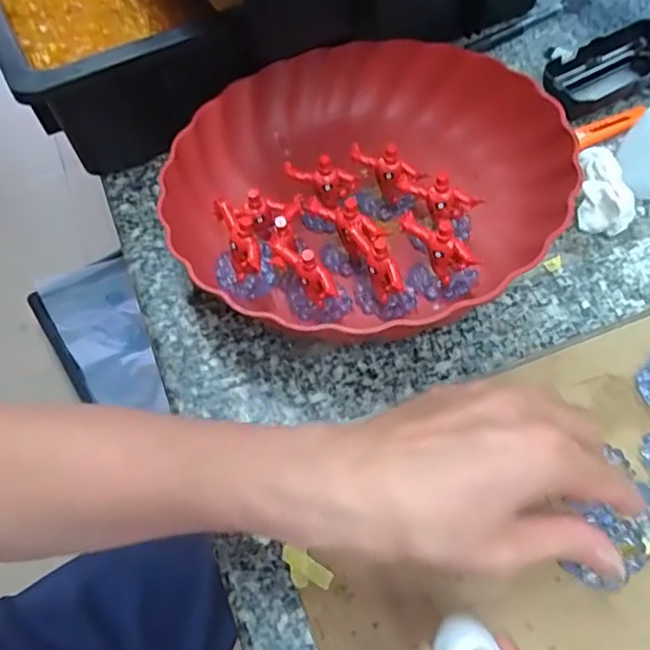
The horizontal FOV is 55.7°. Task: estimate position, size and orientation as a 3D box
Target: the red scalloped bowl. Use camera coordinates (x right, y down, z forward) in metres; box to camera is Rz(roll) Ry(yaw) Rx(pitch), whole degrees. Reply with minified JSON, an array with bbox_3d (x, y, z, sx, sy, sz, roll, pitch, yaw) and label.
[{"bbox_3d":[0.029,-0.092,0.398,0.227,0.059,0.231,-2,55,3],"label":"red scalloped bowl"}]

